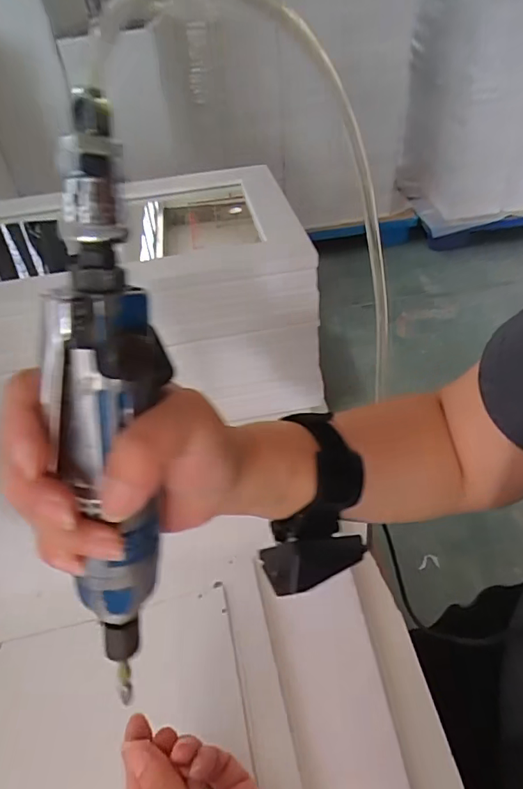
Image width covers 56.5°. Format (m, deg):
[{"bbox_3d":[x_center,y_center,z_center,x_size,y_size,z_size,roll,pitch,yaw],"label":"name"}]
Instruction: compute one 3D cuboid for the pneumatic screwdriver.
[{"bbox_3d":[-0.059,0.023,0.194,0.033,0.243,0.030,8,21,16],"label":"pneumatic screwdriver"}]

